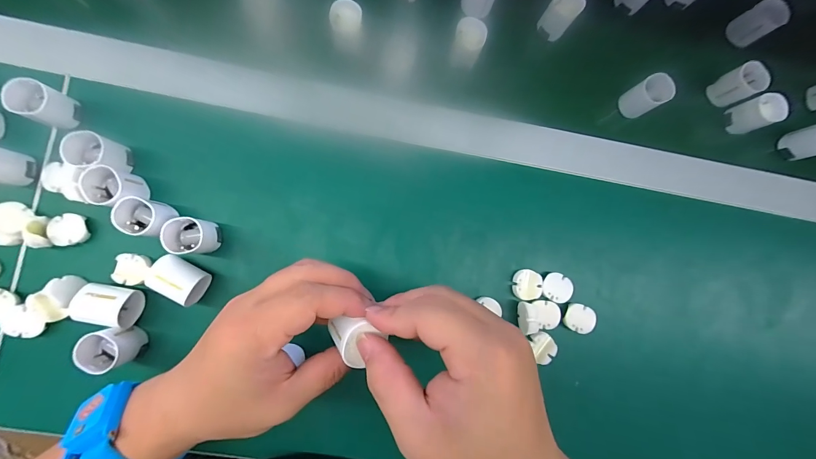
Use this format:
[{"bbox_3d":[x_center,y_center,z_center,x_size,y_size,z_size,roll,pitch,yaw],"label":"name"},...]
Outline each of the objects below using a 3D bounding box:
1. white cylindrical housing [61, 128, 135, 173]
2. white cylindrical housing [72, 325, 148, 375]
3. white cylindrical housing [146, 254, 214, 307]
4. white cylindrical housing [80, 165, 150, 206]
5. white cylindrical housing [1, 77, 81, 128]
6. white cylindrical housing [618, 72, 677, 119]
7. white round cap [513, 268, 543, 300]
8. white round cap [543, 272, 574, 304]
[{"bbox_3d":[-0.249,-0.061,0.282,0.033,0.041,0.027,12,86,-8],"label":"white cylindrical housing"},{"bbox_3d":[-0.231,0.093,0.270,0.030,0.030,0.028,0,88,-9],"label":"white cylindrical housing"},{"bbox_3d":[-0.184,0.041,0.283,0.043,0.026,0.028,31,84,-7],"label":"white cylindrical housing"},{"bbox_3d":[-0.236,-0.033,0.280,0.031,0.041,0.029,0,88,-9],"label":"white cylindrical housing"},{"bbox_3d":[-0.289,-0.099,0.274,0.027,0.033,0.028,0,88,-9],"label":"white cylindrical housing"},{"bbox_3d":[0.228,-0.128,0.331,0.031,0.034,0.028,-35,93,-9],"label":"white cylindrical housing"},{"bbox_3d":[0.110,0.051,0.318,0.024,0.012,0.027,7,87,-9],"label":"white round cap"},{"bbox_3d":[0.136,0.054,0.319,0.027,0.014,0.024,26,84,-7],"label":"white round cap"}]

